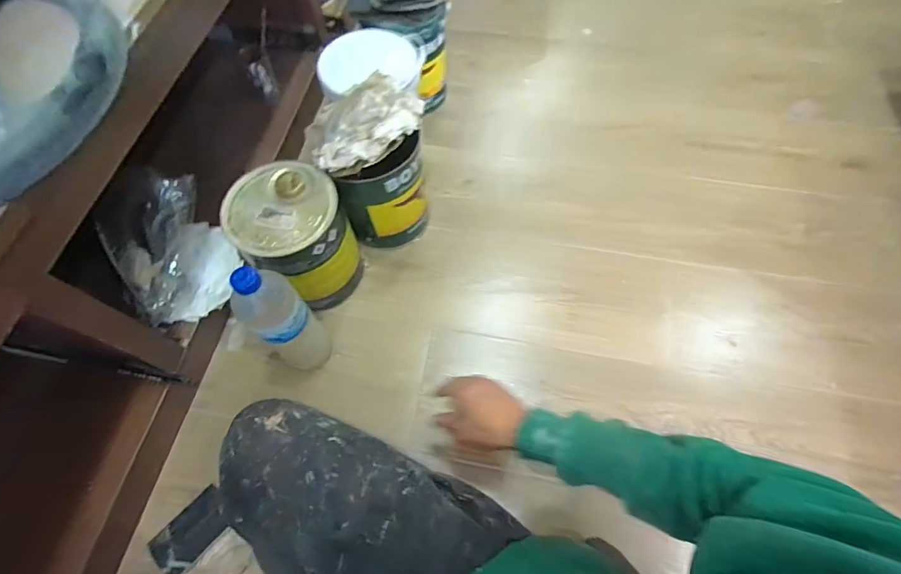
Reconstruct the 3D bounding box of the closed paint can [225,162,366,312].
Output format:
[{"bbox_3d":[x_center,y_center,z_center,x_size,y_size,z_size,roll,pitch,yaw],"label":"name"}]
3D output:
[{"bbox_3d":[-0.235,-0.075,0.694,0.148,0.203,0.150,-1,64,2],"label":"closed paint can"}]

